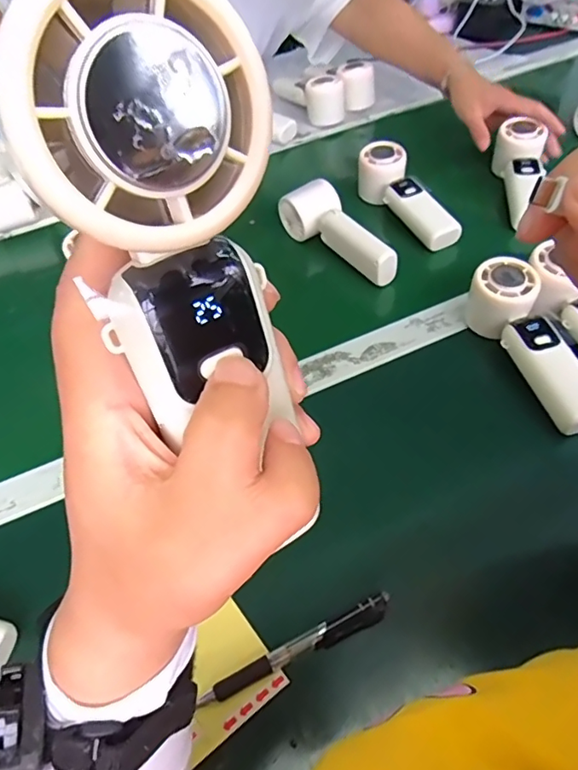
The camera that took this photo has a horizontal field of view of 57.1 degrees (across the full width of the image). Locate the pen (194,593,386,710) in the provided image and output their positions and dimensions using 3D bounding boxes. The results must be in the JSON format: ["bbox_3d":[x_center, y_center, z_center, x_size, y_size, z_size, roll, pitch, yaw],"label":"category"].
[{"bbox_3d":[0.006,0.168,0.339,0.131,0.011,0.013,-22,53,-12],"label":"pen"}]

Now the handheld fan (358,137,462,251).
[{"bbox_3d":[0.136,-0.224,0.621,0.049,0.051,0.164,-21,53,-12],"label":"handheld fan"}]

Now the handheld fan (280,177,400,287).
[{"bbox_3d":[0.051,-0.167,0.588,0.053,0.046,0.159,-25,54,-15],"label":"handheld fan"}]

